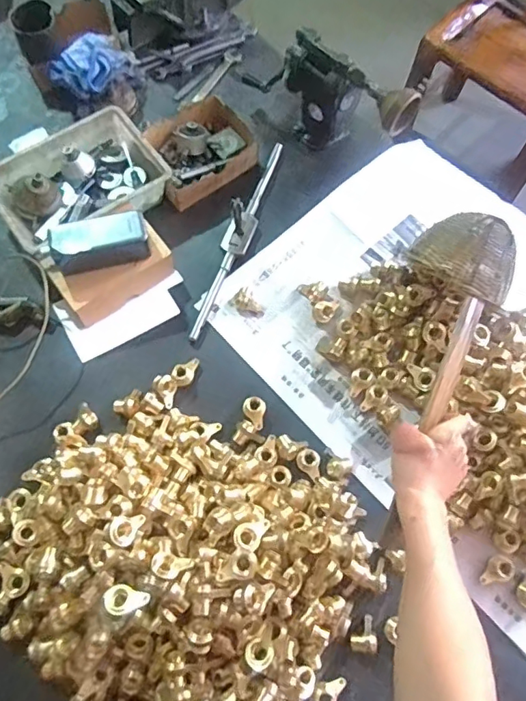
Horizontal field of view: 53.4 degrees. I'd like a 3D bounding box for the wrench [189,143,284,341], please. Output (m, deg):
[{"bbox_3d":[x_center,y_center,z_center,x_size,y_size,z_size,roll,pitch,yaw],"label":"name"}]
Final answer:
[{"bbox_3d":[-0.039,-0.189,0.802,0.042,0.066,0.370,18,69,7],"label":"wrench"}]

